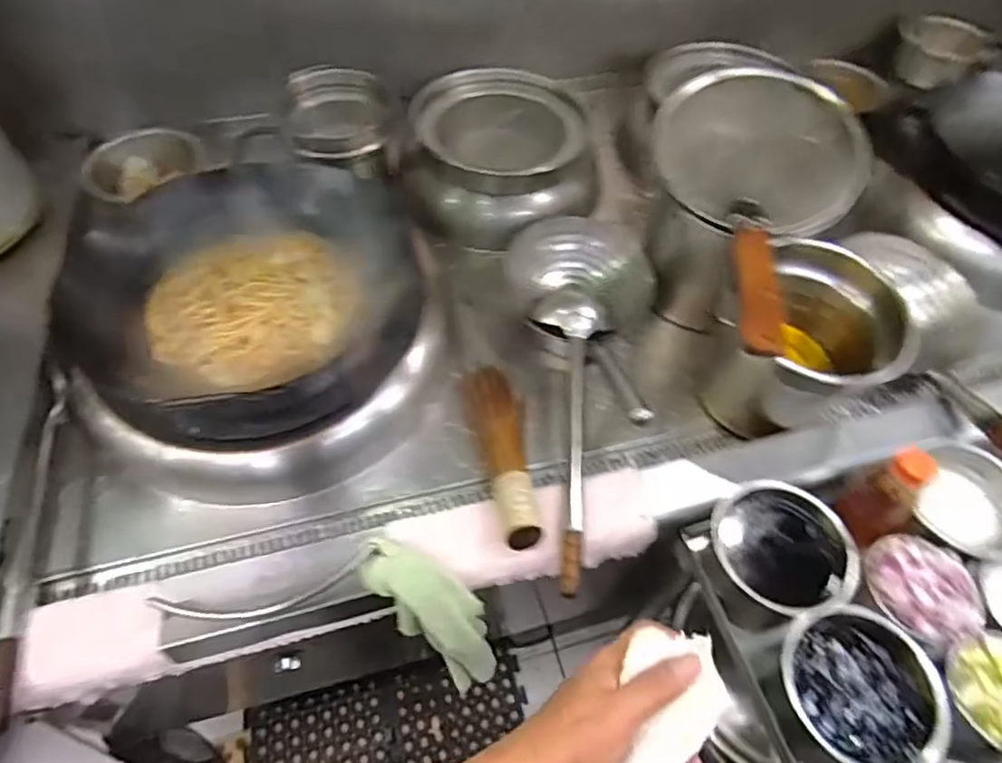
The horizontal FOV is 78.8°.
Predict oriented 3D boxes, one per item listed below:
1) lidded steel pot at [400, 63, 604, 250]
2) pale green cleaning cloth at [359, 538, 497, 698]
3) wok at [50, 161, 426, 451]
[{"bbox_3d":[-0.008,-0.417,1.144,0.326,0.166,0.318,1,54,-1],"label":"lidded steel pot"},{"bbox_3d":[-0.075,0.270,0.709,0.036,0.220,0.079,-7,35,54],"label":"pale green cleaning cloth"},{"bbox_3d":[-0.316,-0.109,0.803,0.393,0.159,0.350,-6,54,-6],"label":"wok"}]

